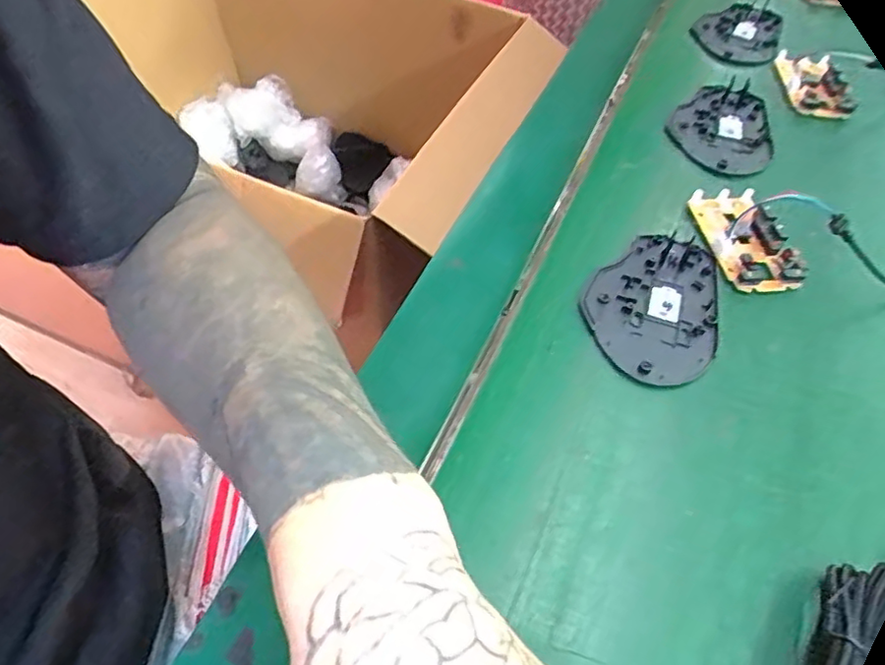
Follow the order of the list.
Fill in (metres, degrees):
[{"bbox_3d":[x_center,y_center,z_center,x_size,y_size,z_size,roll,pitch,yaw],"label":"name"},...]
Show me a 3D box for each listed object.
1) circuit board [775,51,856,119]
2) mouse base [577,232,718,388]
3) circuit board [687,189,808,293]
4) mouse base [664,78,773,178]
[{"bbox_3d":[0.304,-0.206,0.507,0.044,0.016,0.070,1,53,-4],"label":"circuit board"},{"bbox_3d":[0.120,-0.019,0.353,0.073,0.006,0.109,21,54,11],"label":"mouse base"},{"bbox_3d":[0.188,-0.060,0.385,0.046,0.017,0.077,-6,54,-9],"label":"circuit board"},{"bbox_3d":[0.216,-0.157,0.473,0.074,0.010,0.117,28,56,16],"label":"mouse base"}]

